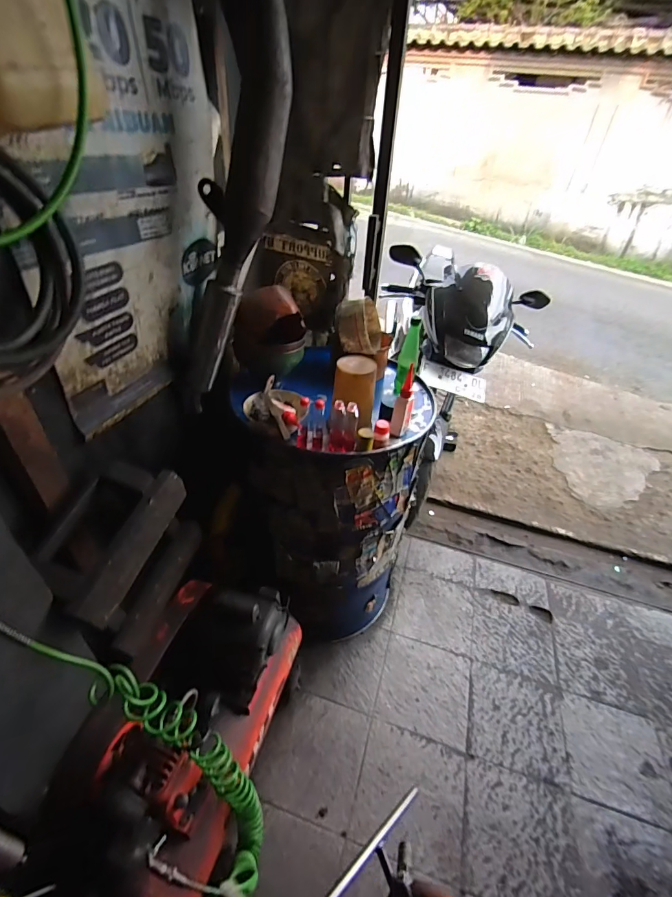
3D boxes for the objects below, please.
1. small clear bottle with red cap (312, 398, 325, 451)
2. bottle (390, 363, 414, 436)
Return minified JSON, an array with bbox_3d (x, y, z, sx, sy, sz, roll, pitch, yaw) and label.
[{"bbox_3d":[-0.040,-0.056,0.940,0.029,0.135,0.032,4,39,-2],"label":"small clear bottle with red cap"},{"bbox_3d":[0.170,-0.111,1.009,0.046,0.171,0.048,12,40,8],"label":"bottle"}]

